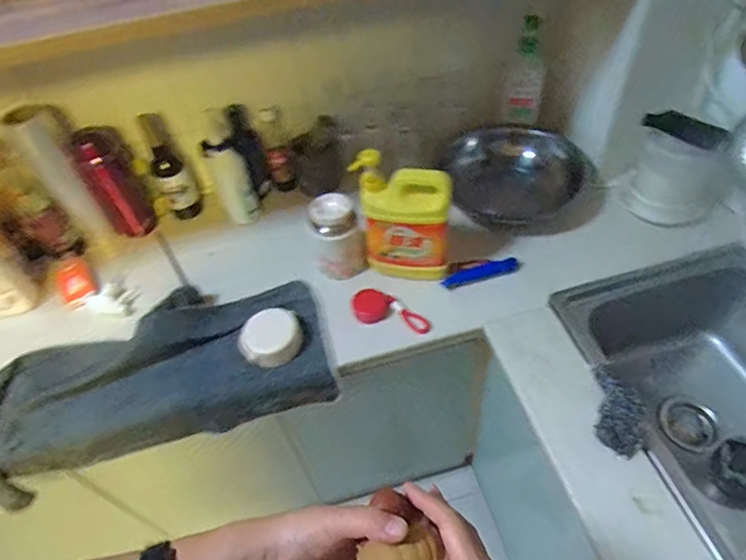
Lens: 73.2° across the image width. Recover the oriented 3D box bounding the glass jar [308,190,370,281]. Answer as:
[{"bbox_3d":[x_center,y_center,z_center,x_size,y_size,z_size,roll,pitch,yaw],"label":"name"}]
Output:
[{"bbox_3d":[-0.061,-0.073,0.905,0.085,0.150,0.088,-3,49,3],"label":"glass jar"}]

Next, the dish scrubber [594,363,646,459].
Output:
[{"bbox_3d":[0.345,0.181,0.711,0.058,0.035,0.129,-1,63,5],"label":"dish scrubber"}]

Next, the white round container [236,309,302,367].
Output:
[{"bbox_3d":[-0.172,0.099,0.847,0.106,0.045,0.094,-20,50,-11],"label":"white round container"}]

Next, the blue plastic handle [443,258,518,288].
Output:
[{"bbox_3d":[0.194,-0.014,0.909,0.145,0.013,0.026,-17,49,-9],"label":"blue plastic handle"}]

